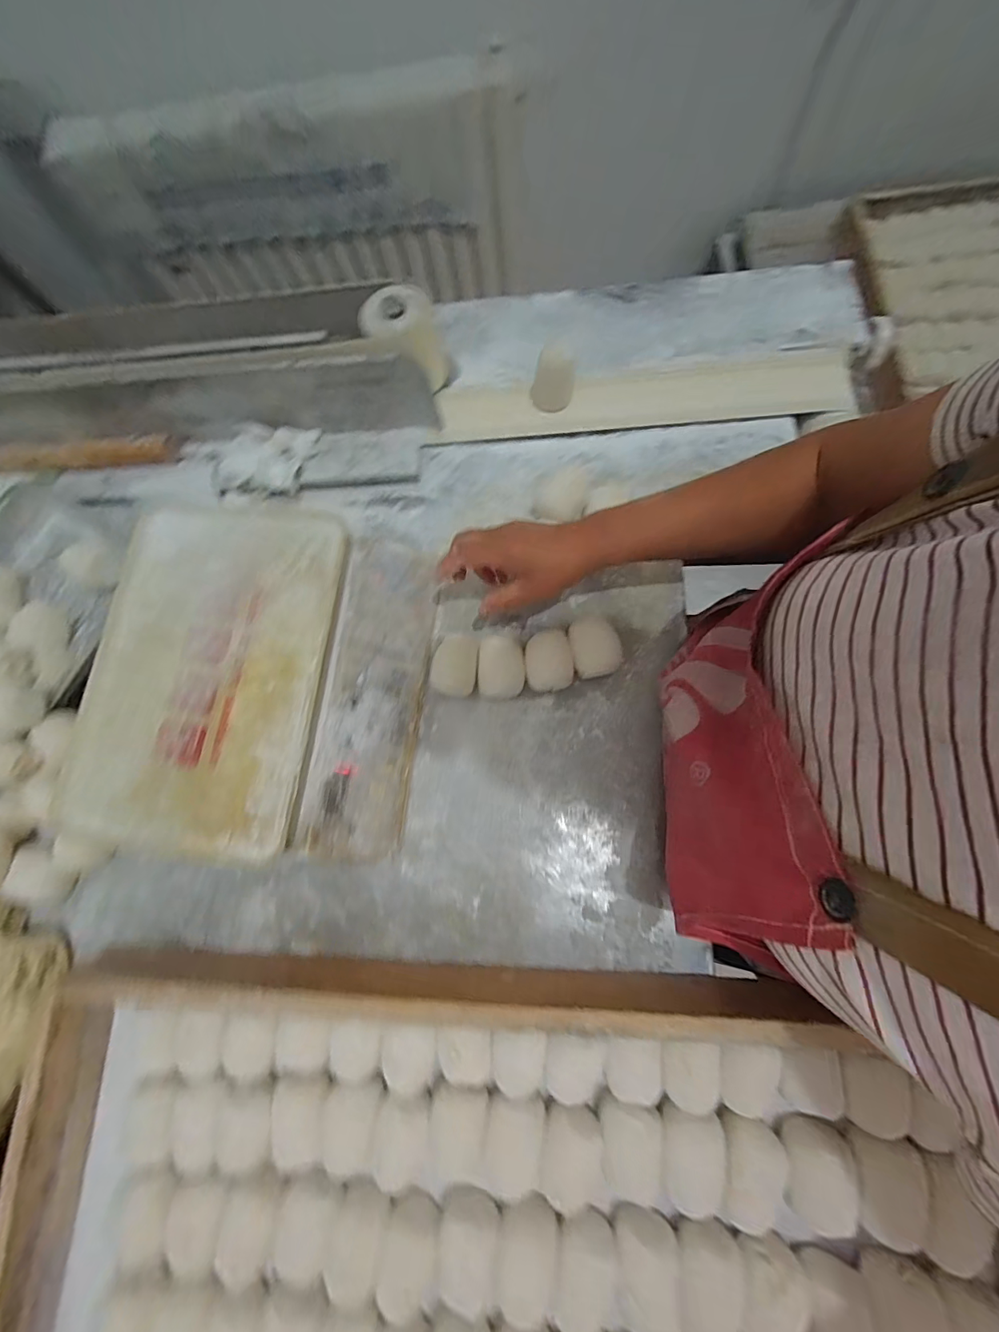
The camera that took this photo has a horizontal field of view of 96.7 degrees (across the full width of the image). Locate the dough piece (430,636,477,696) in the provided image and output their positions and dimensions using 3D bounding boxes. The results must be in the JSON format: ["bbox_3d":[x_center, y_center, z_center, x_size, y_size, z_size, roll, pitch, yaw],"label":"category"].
[{"bbox_3d":[-0.047,0.000,0.481,0.046,0.028,0.061,12,79,8],"label":"dough piece"}]

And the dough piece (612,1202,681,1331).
[{"bbox_3d":[0.116,0.474,0.350,0.044,0.028,0.071,1,78,6],"label":"dough piece"}]

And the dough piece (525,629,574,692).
[{"bbox_3d":[0.051,-0.005,0.475,0.048,0.026,0.062,-8,77,4],"label":"dough piece"}]

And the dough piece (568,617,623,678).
[{"bbox_3d":[0.104,-0.021,0.475,0.057,0.026,0.064,-11,77,3],"label":"dough piece"}]

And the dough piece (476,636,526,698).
[{"bbox_3d":[0.002,-0.003,0.471,0.050,0.036,0.064,1,77,6],"label":"dough piece"}]

